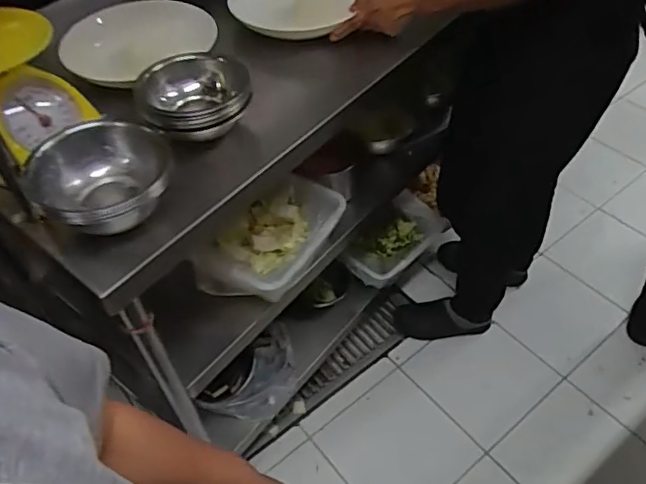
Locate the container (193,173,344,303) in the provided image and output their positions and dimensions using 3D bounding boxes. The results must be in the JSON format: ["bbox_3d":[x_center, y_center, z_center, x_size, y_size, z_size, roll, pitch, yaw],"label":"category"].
[{"bbox_3d":[-0.086,0.004,1.062,0.185,0.101,0.284,18,52,19],"label":"container"}]

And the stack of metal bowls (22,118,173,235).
[{"bbox_3d":[-0.275,-0.077,0.703,0.165,0.075,0.176,0,48,4],"label":"stack of metal bowls"}]

